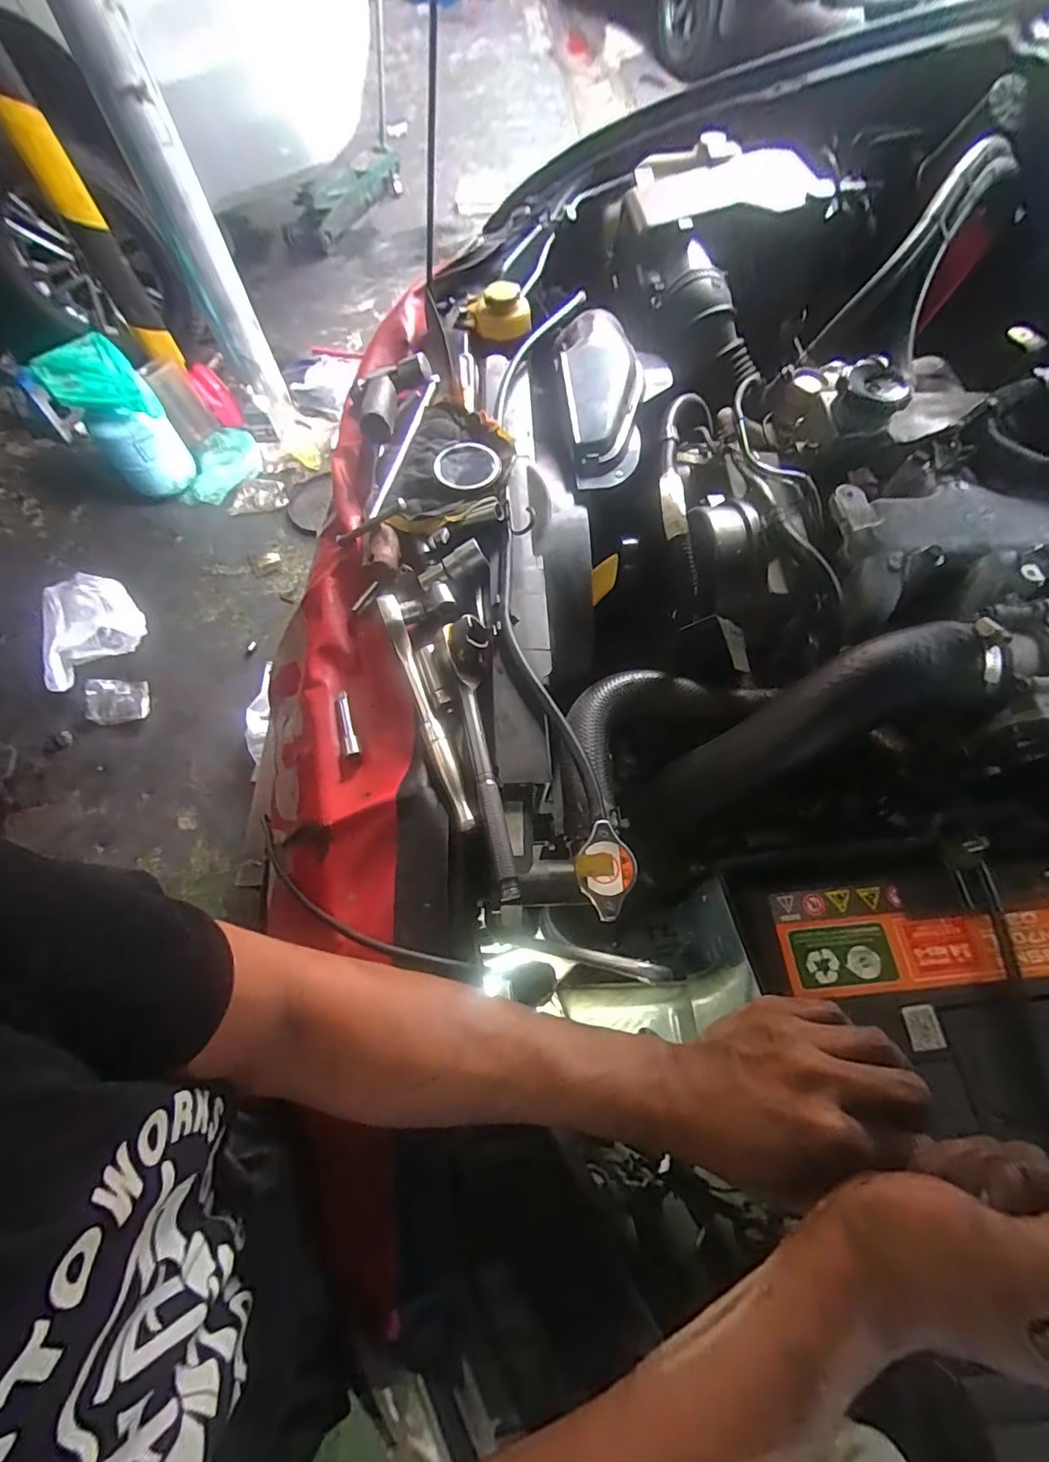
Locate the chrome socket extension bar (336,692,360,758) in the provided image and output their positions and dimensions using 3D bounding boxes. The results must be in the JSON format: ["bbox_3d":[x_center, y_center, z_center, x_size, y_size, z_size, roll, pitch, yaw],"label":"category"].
[{"bbox_3d":[-0.173,-0.009,0.515,0.016,0.014,0.075,-21,65,-8],"label":"chrome socket extension bar"}]

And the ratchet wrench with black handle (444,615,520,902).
[{"bbox_3d":[-0.027,0.008,0.435,0.038,0.032,0.242,-13,65,-4],"label":"ratchet wrench with black handle"}]

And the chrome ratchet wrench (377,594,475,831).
[{"bbox_3d":[-0.088,-0.023,0.464,0.016,0.031,0.228,-20,65,-7],"label":"chrome ratchet wrench"}]

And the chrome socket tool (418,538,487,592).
[{"bbox_3d":[-0.071,-0.158,0.516,0.067,0.019,0.019,-26,65,6],"label":"chrome socket tool"}]

